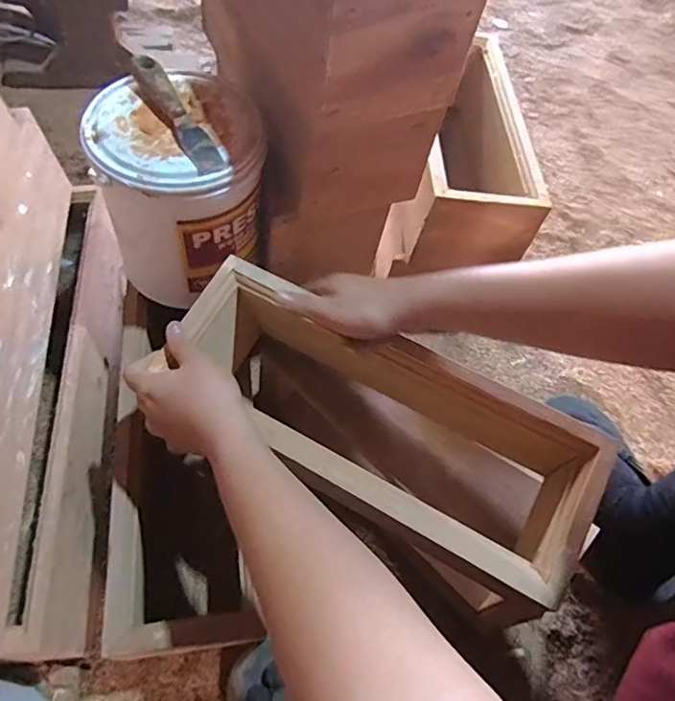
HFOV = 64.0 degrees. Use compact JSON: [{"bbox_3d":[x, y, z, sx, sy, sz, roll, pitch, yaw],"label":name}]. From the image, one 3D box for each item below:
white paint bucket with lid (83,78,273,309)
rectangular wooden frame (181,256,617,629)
[{"bbox_3d":[-0.170,-0.177,0.619,0.178,0.200,0.161,-13,63,-10],"label":"white paint bucket with lid"},{"bbox_3d":[0.024,0.077,0.526,0.388,0.157,0.143,29,64,12],"label":"rectangular wooden frame"}]

